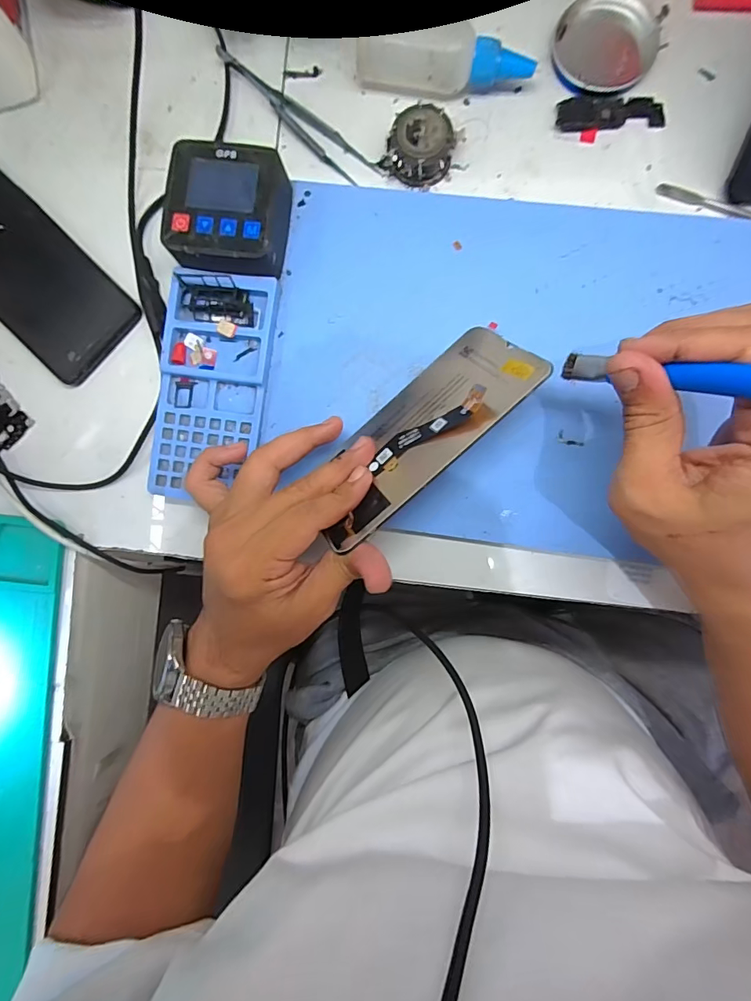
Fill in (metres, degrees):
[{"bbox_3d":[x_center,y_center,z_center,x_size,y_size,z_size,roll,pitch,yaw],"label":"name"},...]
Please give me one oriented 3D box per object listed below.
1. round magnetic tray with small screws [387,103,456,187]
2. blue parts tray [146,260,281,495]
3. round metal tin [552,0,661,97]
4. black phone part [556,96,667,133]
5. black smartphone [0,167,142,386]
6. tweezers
[{"bbox_3d":[0.029,-0.229,0.299,0.041,0.023,0.040,0,90,3],"label":"round magnetic tray with small screws"},{"bbox_3d":[-0.107,-0.074,0.304,0.070,0.020,0.144,8,90,3],"label":"blue parts tray"},{"bbox_3d":[0.152,-0.302,0.302,0.067,0.007,0.065,0,90,3],"label":"round metal tin"},{"bbox_3d":[0.156,-0.256,0.302,0.069,0.005,0.021,-2,90,3],"label":"black phone part"},{"bbox_3d":[-0.248,-0.165,0.322,0.177,0.009,0.077,44,92,3],"label":"black smartphone"},{"bbox_3d":[-0.054,-0.260,0.312,0.134,0.006,0.020,40,92,3],"label":"tweezers"}]

